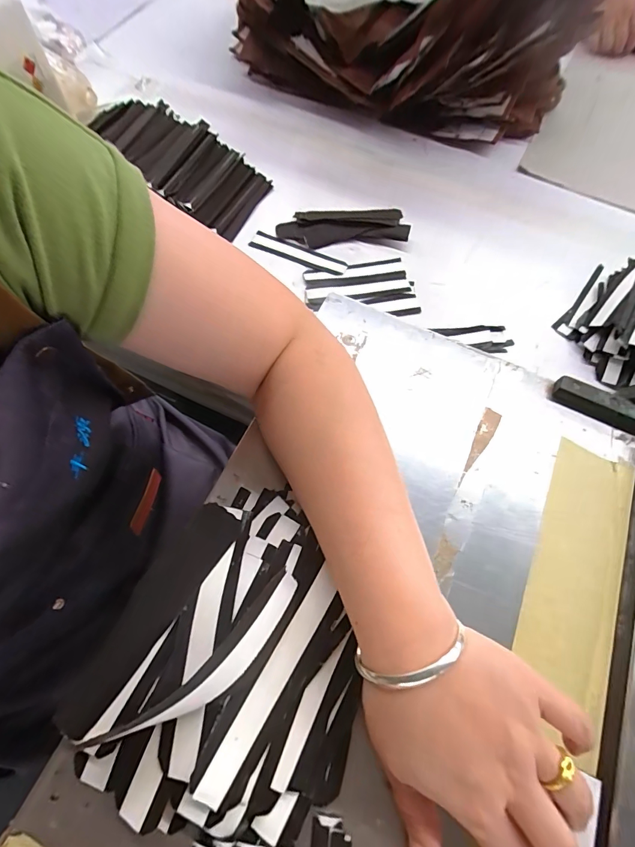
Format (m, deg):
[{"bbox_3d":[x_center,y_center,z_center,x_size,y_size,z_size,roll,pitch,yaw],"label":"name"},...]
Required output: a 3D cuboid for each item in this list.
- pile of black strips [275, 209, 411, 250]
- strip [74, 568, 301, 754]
[{"bbox_3d":[0.035,-0.285,0.574,0.182,0.013,0.069,-4,66,-4],"label":"pile of black strips"},{"bbox_3d":[-0.057,0.126,0.204,0.121,0.017,0.024,-36,71,-16],"label":"strip"}]

